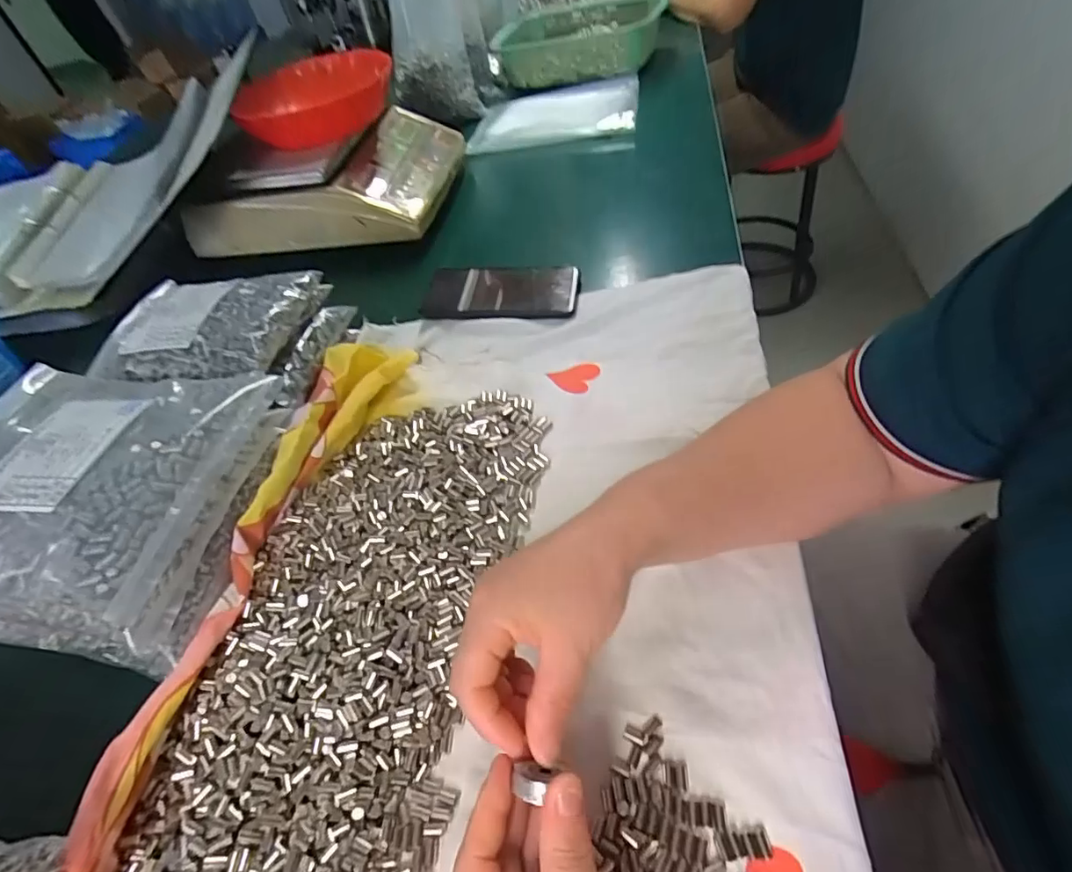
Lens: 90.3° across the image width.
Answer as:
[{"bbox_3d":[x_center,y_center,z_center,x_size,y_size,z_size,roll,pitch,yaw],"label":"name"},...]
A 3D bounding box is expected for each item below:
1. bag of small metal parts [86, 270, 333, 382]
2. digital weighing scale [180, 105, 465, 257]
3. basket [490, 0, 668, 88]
[{"bbox_3d":[-0.290,-0.095,0.470,0.174,0.041,0.139,-3,51,4],"label":"bag of small metal parts"},{"bbox_3d":[-0.288,-0.378,0.752,0.315,0.091,0.315,-3,51,9],"label":"digital weighing scale"},{"bbox_3d":[0.077,-0.712,0.954,0.278,0.093,0.271,5,52,15],"label":"basket"}]

